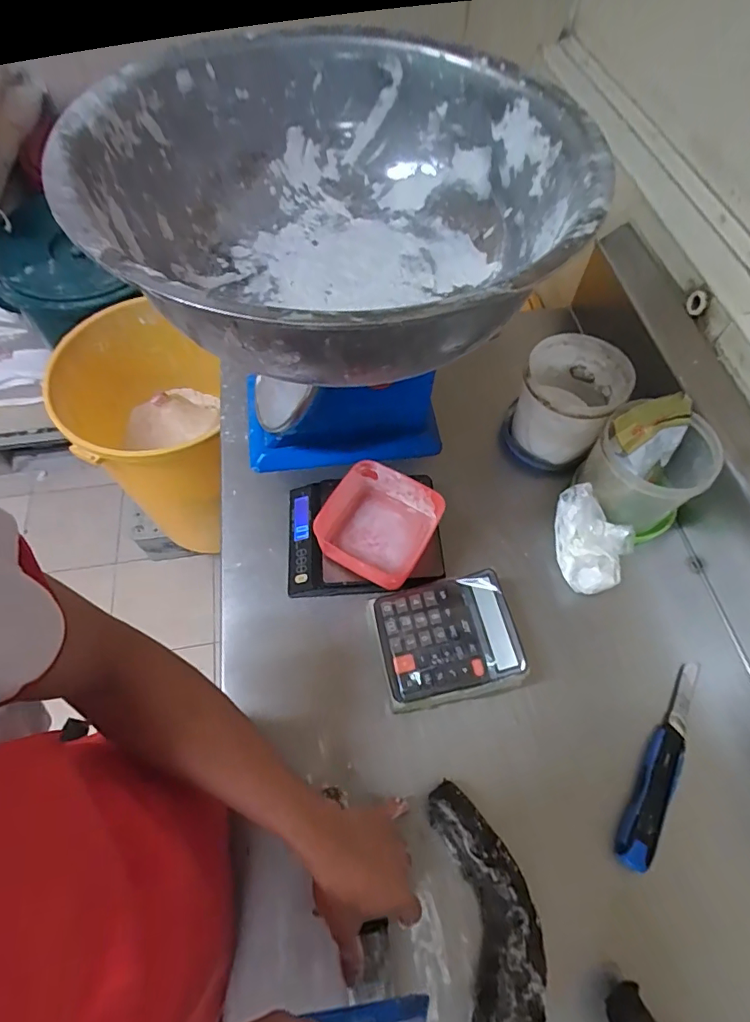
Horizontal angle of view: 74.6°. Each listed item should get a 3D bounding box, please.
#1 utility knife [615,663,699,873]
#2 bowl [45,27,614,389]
[{"bbox_3d":[0.327,0.277,0.552,0.039,0.014,0.238,32,65,15],"label":"utility knife"},{"bbox_3d":[-0.042,-0.273,0.465,0.445,0.136,0.412,1,61,-1],"label":"bowl"}]

